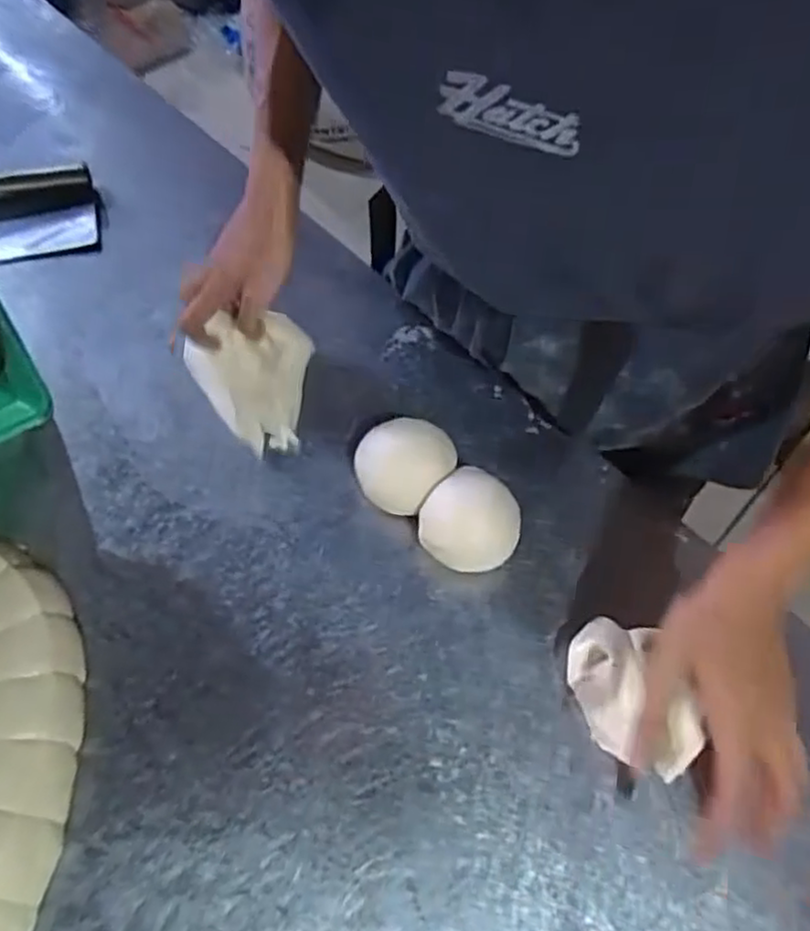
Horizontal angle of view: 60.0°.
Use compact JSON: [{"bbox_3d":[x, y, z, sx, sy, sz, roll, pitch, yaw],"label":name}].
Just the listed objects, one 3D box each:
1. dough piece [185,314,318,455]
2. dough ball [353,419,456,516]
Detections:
[{"bbox_3d":[-0.136,-0.075,0.599,0.098,0.042,0.110,7,63,0],"label":"dough piece"},{"bbox_3d":[-0.004,0.000,0.588,0.073,0.040,0.077,2,63,-3],"label":"dough ball"}]

